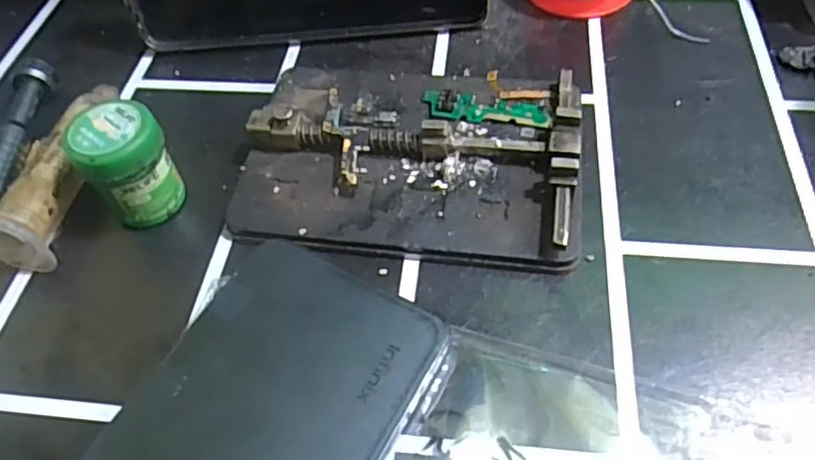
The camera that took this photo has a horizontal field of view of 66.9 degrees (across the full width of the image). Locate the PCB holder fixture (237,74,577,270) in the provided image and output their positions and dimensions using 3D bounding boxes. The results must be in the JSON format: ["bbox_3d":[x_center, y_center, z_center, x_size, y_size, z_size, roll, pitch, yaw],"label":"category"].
[{"bbox_3d":[0.001,-0.032,0.238,0.125,0.022,0.090,4,54,7],"label":"PCB holder fixture"}]

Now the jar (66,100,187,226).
[{"bbox_3d":[-0.102,-0.023,0.227,0.029,0.042,0.027,-2,54,3],"label":"jar"}]

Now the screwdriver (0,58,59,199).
[{"bbox_3d":[-0.164,-0.027,0.249,0.012,0.016,0.111,-3,54,2],"label":"screwdriver"}]

